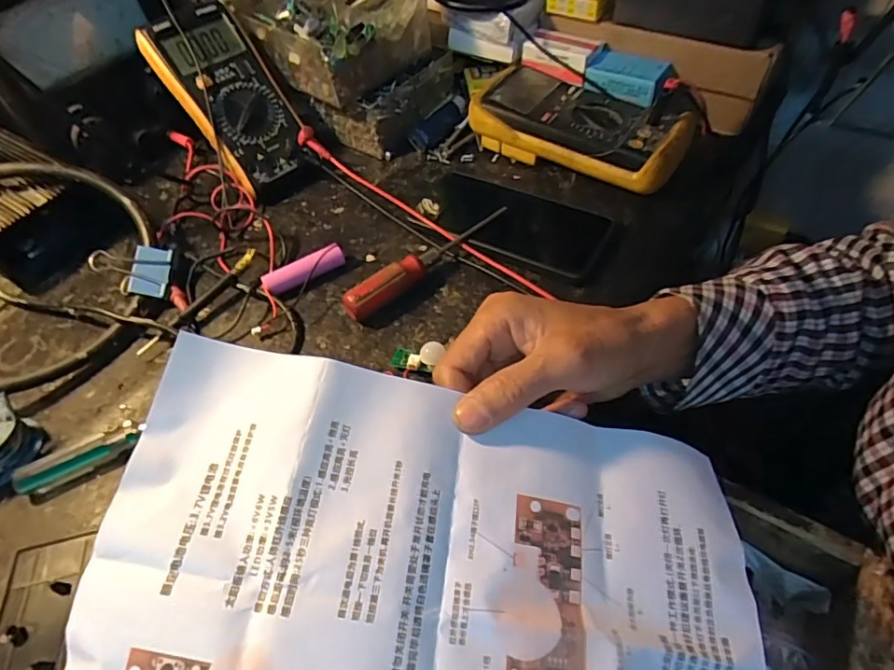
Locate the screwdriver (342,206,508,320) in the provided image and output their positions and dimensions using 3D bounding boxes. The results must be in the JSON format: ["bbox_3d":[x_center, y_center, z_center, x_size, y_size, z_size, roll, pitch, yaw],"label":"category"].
[{"bbox_3d":[-0.012,-0.056,0.407,0.149,0.025,0.017,-33,56,-19],"label":"screwdriver"}]

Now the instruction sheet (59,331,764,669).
[{"bbox_3d":[-0.004,0.120,0.231,0.288,0.029,0.200,12,61,-5],"label":"instruction sheet"}]

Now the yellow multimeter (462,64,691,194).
[{"bbox_3d":[0.120,-0.189,0.482,0.189,0.048,0.094,29,60,25],"label":"yellow multimeter"}]

